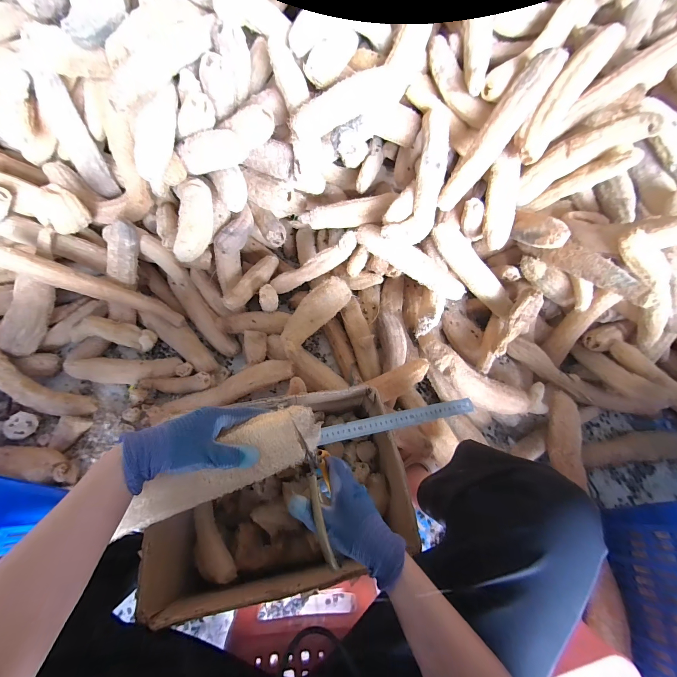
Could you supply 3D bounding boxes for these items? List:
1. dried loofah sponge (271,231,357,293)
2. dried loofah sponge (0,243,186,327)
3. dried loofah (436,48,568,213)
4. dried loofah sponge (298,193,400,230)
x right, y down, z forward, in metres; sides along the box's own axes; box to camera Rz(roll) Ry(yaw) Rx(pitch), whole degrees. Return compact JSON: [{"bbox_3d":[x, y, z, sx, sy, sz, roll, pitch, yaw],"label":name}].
[{"bbox_3d":[-0.073,-0.221,0.906,0.296,0.049,0.053,-27,62,15],"label":"dried loofah sponge"},{"bbox_3d":[-0.646,-0.135,0.795,0.439,0.051,0.066,23,54,-32],"label":"dried loofah sponge"},{"bbox_3d":[0.378,-0.493,0.738,0.077,0.057,0.382,42,109,18],"label":"dried loofah"},{"bbox_3d":[0.042,-0.347,0.834,0.260,0.054,0.069,-13,62,-11],"label":"dried loofah sponge"}]

